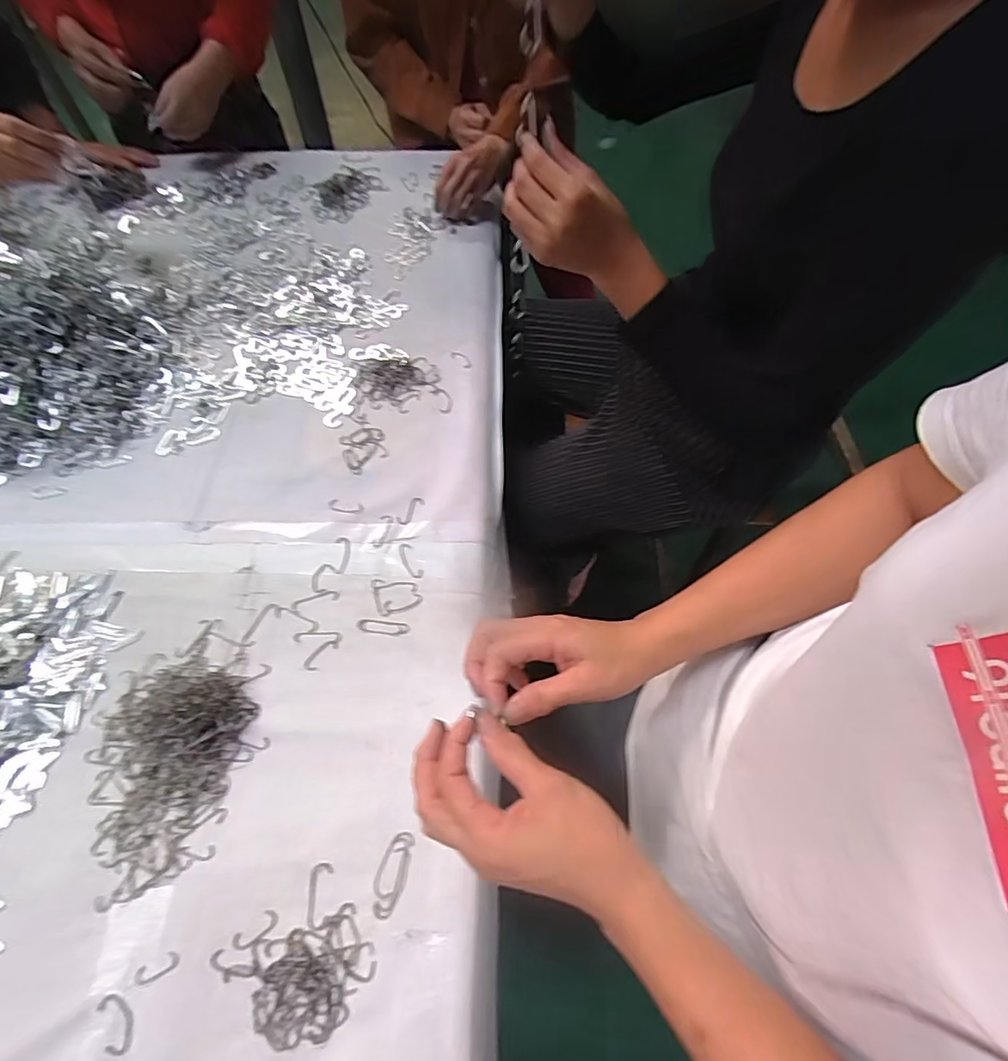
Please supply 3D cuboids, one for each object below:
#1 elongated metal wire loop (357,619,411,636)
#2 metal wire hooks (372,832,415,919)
[{"bbox_3d":[-0.119,0.094,0.518,0.052,0.004,0.013,7,62,4],"label":"elongated metal wire loop"},{"bbox_3d":[-0.088,0.271,0.418,0.022,0.004,0.058,16,63,9],"label":"metal wire hooks"}]

